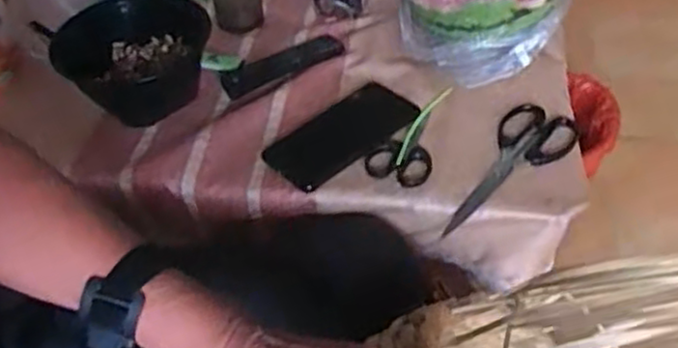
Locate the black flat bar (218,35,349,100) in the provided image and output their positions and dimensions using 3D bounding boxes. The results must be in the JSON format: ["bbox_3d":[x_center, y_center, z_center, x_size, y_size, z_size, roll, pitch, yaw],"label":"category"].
[{"bbox_3d":[-0.065,-0.129,0.815,0.149,0.014,0.047,-26,49,-19],"label":"black flat bar"}]

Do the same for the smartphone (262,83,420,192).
[{"bbox_3d":[0.003,-0.043,0.730,0.162,0.005,0.081,-34,52,-25],"label":"smartphone"}]

